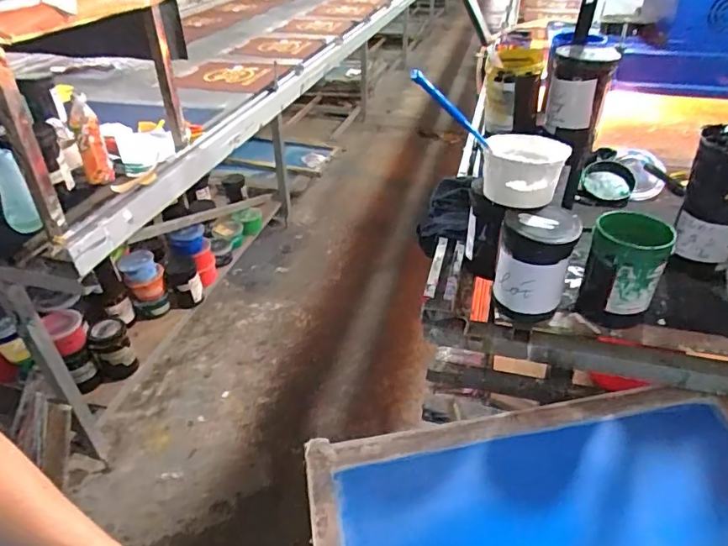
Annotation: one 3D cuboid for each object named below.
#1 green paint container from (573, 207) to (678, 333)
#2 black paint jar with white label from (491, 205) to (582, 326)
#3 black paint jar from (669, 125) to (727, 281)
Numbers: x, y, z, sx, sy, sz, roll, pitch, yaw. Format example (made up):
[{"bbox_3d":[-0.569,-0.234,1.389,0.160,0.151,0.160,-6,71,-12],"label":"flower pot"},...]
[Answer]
[{"bbox_3d":[0.394,0.002,0.790,0.103,0.155,0.094,19,40,25],"label":"green paint container"},{"bbox_3d":[0.267,-0.016,0.815,0.110,0.157,0.103,12,38,17],"label":"black paint jar with white label"},{"bbox_3d":[0.574,-0.132,0.825,0.105,0.287,0.099,22,42,28],"label":"black paint jar"}]

